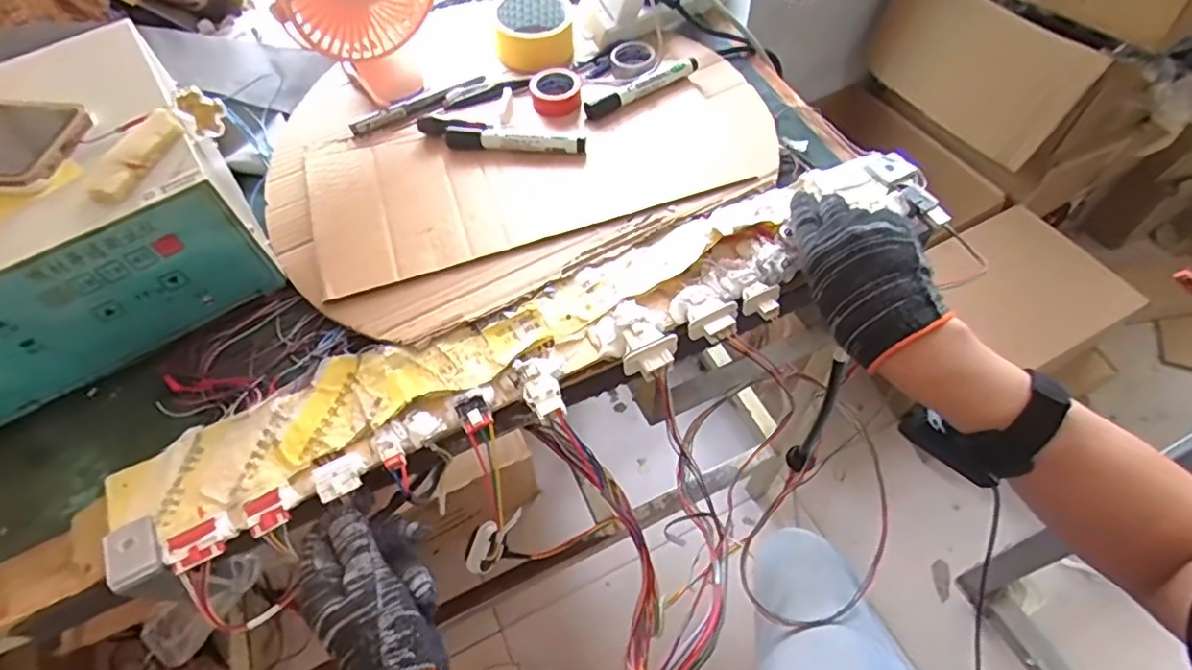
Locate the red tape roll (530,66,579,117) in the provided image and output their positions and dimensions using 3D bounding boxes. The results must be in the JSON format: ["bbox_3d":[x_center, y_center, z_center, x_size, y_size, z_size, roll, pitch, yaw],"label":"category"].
[{"bbox_3d":[-0.040,-0.247,0.611,0.050,0.024,0.043,-8,57,-2],"label":"red tape roll"}]

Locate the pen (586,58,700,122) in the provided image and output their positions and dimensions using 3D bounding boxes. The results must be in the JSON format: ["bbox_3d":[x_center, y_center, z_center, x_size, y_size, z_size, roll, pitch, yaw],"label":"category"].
[{"bbox_3d":[0.047,-0.247,0.608,0.127,0.020,0.013,-28,60,-14],"label":"pen"}]

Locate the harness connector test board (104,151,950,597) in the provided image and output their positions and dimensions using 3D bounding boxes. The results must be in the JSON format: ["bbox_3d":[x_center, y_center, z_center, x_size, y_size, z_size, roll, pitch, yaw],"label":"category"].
[{"bbox_3d":[-0.013,0.002,0.475,0.662,0.048,0.115,-25,59,-12],"label":"harness connector test board"}]

